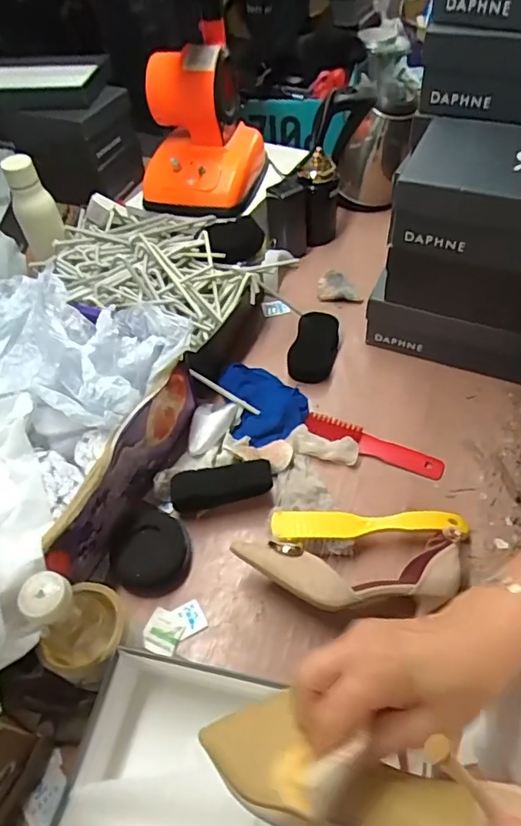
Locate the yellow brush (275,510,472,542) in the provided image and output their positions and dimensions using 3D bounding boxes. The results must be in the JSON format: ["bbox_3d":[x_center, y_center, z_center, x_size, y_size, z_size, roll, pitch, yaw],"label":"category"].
[{"bbox_3d":[0.128,0.134,0.637,0.224,0.034,0.040,-5,52,1],"label":"yellow brush"}]

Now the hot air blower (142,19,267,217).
[{"bbox_3d":[-0.103,-0.470,0.869,0.178,0.197,0.190,7,53,11],"label":"hot air blower"}]

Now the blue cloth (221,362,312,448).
[{"bbox_3d":[0.007,-0.019,0.771,0.110,0.035,0.140,-13,52,-5],"label":"blue cloth"}]

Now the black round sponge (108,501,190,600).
[{"bbox_3d":[-0.134,0.165,0.641,0.104,0.036,0.097,31,61,26],"label":"black round sponge"}]

